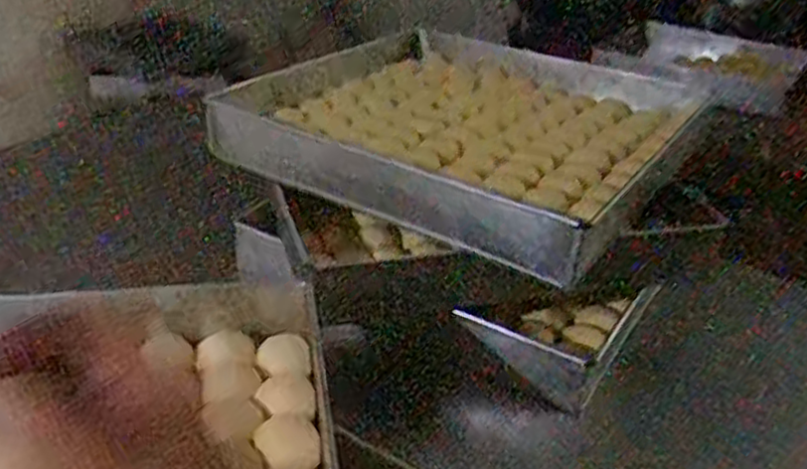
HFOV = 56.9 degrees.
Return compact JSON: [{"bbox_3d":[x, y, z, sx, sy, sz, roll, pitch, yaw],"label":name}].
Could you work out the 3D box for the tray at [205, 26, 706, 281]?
[{"bbox_3d":[0.088,-0.132,0.846,0.438,0.059,0.482,19,30,29],"label":"tray"}]

